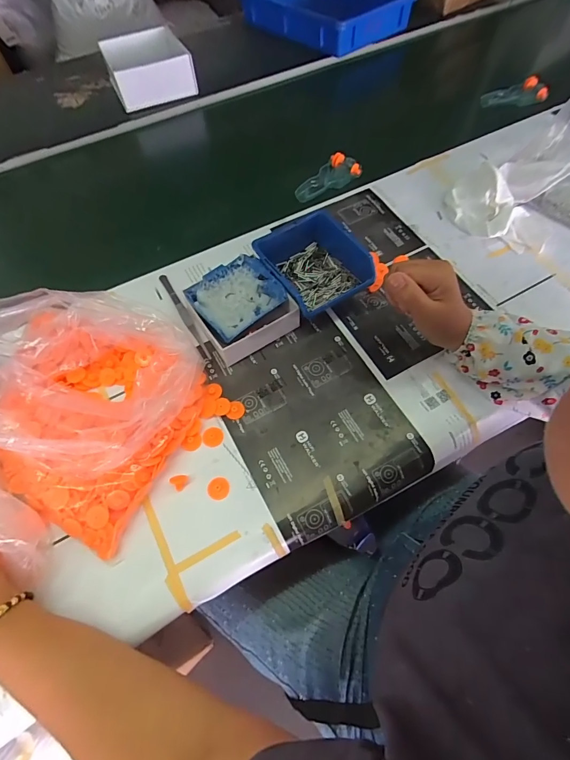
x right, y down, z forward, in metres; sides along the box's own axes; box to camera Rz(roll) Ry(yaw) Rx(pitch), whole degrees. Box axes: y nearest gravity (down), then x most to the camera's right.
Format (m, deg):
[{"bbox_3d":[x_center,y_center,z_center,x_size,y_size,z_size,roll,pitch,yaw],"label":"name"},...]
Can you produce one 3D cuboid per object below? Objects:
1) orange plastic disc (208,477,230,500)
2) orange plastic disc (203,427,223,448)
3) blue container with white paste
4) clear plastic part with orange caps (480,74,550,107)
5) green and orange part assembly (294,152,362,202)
[{"bbox_3d":[-0.070,0.113,0.385,0.022,0.004,0.022,-1,61,2],"label":"orange plastic disc"},{"bbox_3d":[-0.080,0.063,0.410,0.023,0.004,0.022,-1,61,2],"label":"orange plastic disc"},{"bbox_3d":[-0.060,-0.097,0.462,0.097,0.051,0.082,-37,66,-16],"label":"blue container with white paste"},{"bbox_3d":[0.412,-0.520,0.670,0.107,0.026,0.053,-9,62,-3],"label":"clear plastic part with orange caps"},{"bbox_3d":[0.067,-0.329,0.597,0.115,0.020,0.060,-37,66,-17],"label":"green and orange part assembly"}]

